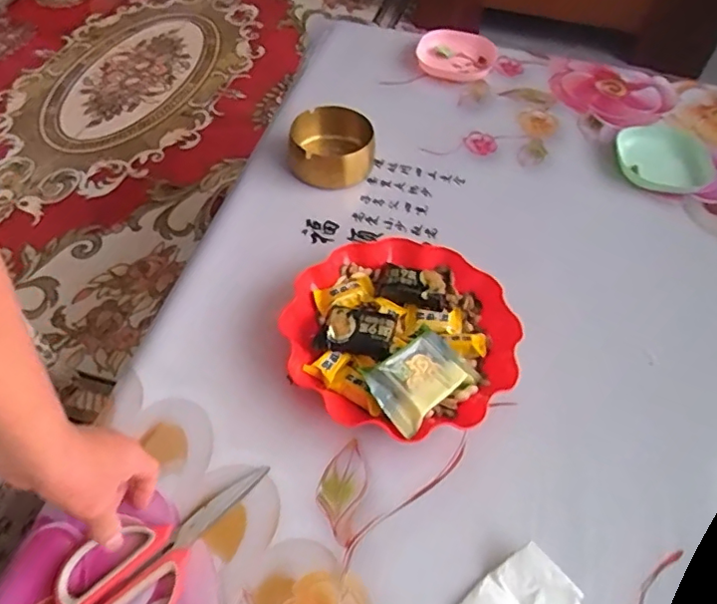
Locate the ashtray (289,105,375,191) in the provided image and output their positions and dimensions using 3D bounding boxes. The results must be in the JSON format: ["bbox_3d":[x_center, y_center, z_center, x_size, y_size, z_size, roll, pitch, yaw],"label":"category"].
[{"bbox_3d":[-0.037,-0.211,0.773,0.116,0.049,0.123,0,54,-3],"label":"ashtray"}]

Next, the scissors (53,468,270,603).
[{"bbox_3d":[-0.156,0.201,0.474,0.177,0.010,0.092,-35,63,-30],"label":"scissors"}]

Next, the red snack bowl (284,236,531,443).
[{"bbox_3d":[0.042,0.032,0.590,0.227,0.047,0.222,1,54,-2],"label":"red snack bowl"}]

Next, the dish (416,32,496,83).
[{"bbox_3d":[0.160,-0.405,0.942,0.129,0.033,0.115,14,52,5],"label":"dish"}]

